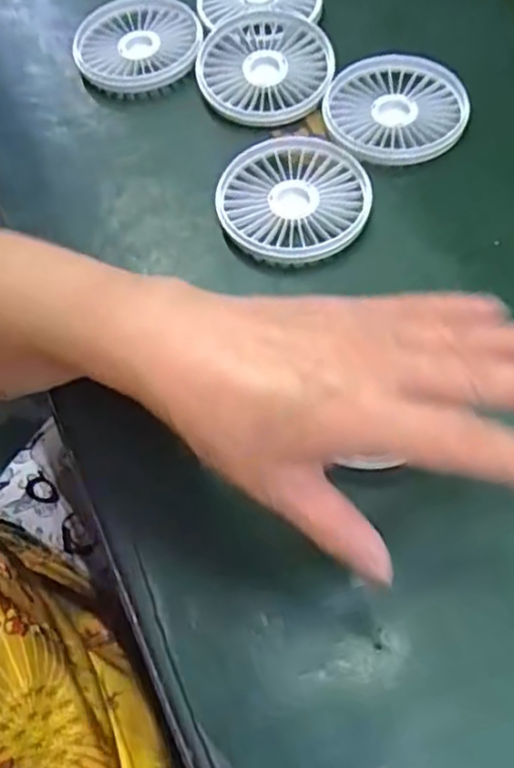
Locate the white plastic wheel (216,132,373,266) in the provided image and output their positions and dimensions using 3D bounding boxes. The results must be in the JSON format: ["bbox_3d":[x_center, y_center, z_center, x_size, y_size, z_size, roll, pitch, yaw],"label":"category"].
[{"bbox_3d":[0.024,-0.108,0.416,0.083,0.020,0.093,20,63,15],"label":"white plastic wheel"}]

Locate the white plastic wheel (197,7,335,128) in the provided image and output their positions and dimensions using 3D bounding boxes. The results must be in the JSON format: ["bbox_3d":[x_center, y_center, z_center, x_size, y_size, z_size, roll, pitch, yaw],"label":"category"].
[{"bbox_3d":[0.005,-0.212,0.464,0.088,0.017,0.091,-2,60,3],"label":"white plastic wheel"}]

